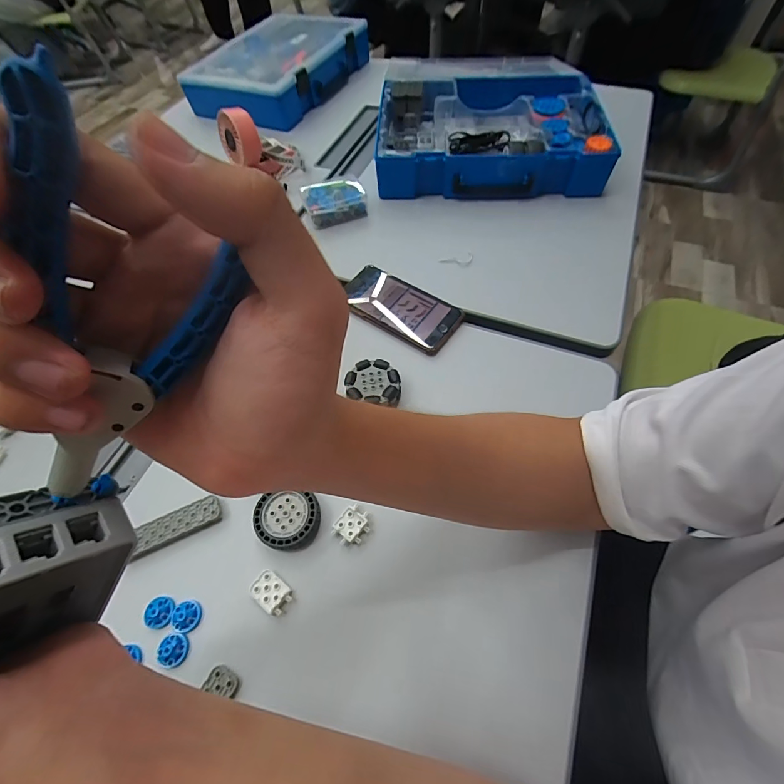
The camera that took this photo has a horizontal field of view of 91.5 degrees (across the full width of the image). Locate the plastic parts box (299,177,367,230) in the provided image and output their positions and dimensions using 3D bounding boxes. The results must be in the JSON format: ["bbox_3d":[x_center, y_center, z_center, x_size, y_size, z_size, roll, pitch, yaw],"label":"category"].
[{"bbox_3d":[-0.091,-0.305,0.612,0.095,0.045,0.063,-19,60,-7],"label":"plastic parts box"}]

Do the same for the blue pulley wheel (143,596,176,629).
[{"bbox_3d":[-0.205,0.194,0.336,0.025,0.004,0.024,-2,59,3],"label":"blue pulley wheel"}]

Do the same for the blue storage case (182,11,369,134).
[{"bbox_3d":[-0.252,-0.731,0.860,0.275,0.088,0.371,24,63,17],"label":"blue storage case"}]

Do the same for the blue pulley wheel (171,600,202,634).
[{"bbox_3d":[-0.180,0.196,0.335,0.024,0.006,0.024,-2,59,3],"label":"blue pulley wheel"}]

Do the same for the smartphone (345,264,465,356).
[{"bbox_3d":[0.007,-0.113,0.499,0.161,0.013,0.078,33,74,18],"label":"smartphone"}]

